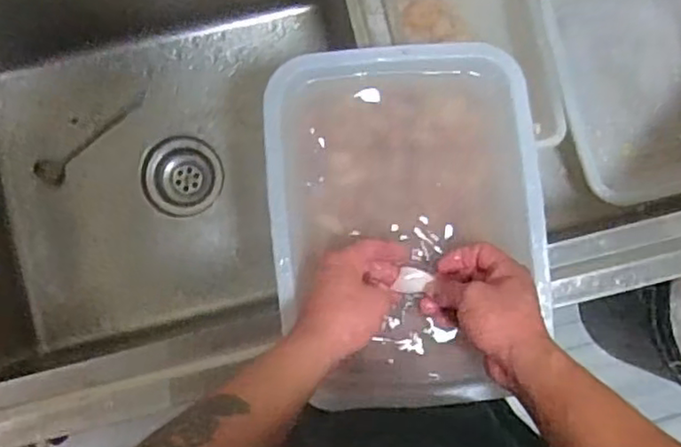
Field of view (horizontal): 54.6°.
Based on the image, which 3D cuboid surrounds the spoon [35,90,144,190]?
[{"bbox_3d":[-0.348,-0.119,0.940,0.186,0.017,0.039,-37,89,-4],"label":"spoon"}]

